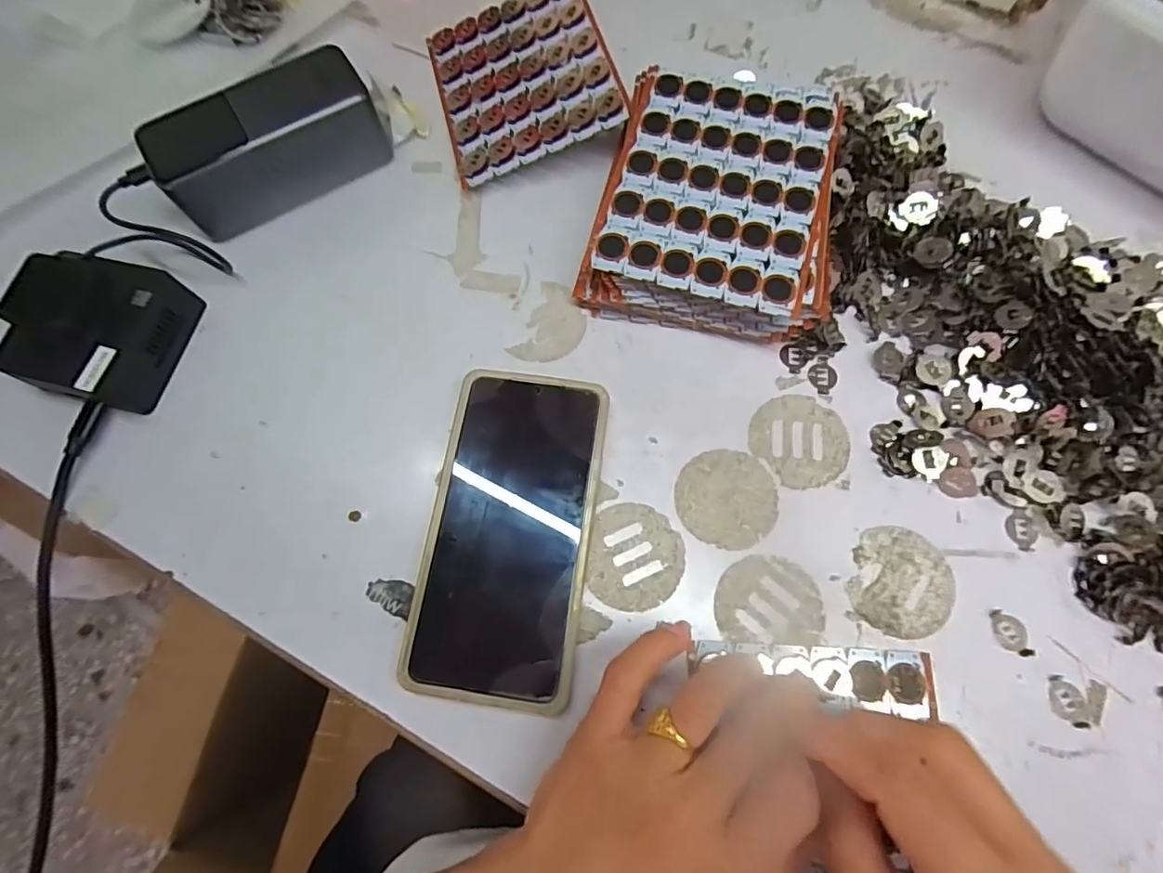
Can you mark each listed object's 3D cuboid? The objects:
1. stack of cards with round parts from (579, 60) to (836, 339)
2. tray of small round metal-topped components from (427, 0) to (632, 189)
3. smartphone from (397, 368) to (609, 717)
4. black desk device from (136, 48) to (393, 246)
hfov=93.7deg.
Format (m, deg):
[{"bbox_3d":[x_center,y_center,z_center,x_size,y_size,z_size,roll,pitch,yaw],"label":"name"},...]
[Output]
[{"bbox_3d":[0.081,-0.137,0.326,0.132,0.041,0.151,12,74,4],"label":"stack of cards with round parts"},{"bbox_3d":[-0.041,-0.247,0.369,0.115,0.004,0.148,-19,69,8],"label":"tray of small round metal-topped components"},{"bbox_3d":[-0.036,0.047,0.285,0.082,0.015,0.166,7,73,3],"label":"smartphone"},{"bbox_3d":[-0.188,-0.180,0.336,0.133,0.047,0.061,-28,75,-7],"label":"black desk device"}]

